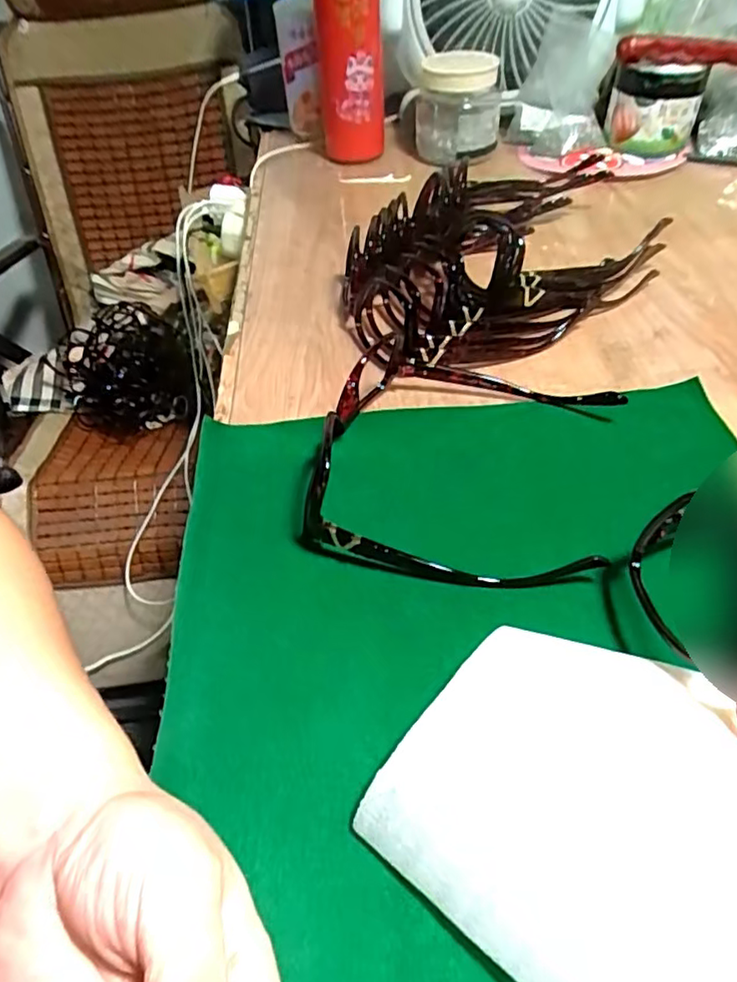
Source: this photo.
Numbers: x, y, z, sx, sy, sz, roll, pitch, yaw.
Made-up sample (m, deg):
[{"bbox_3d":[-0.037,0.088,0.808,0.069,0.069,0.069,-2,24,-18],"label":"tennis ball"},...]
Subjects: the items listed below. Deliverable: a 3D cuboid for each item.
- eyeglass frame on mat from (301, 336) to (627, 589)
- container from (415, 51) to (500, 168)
[{"bbox_3d":[0.049,-0.029,0.323,0.156,0.049,0.150,10,48,13],"label":"eyeglass frame on mat"},{"bbox_3d":[0.095,-0.410,0.658,0.089,0.084,0.101,2,47,5],"label":"container"}]

